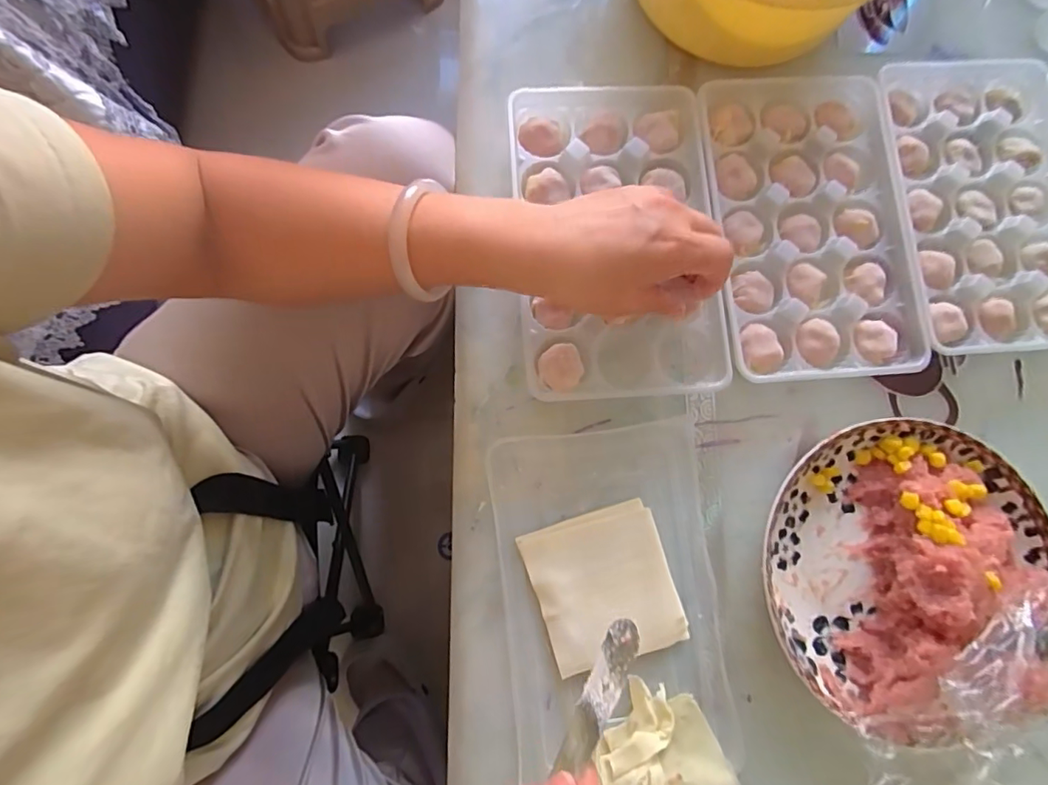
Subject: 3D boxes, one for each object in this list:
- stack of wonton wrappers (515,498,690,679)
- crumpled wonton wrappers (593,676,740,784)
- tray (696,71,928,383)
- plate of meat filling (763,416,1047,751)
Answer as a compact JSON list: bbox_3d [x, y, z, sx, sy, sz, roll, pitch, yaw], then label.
[{"bbox_3d":[0.053,0.127,0.336,0.089,0.009,0.092,-17,80,-3],"label":"stack of wonton wrappers"},{"bbox_3d":[0.087,0.237,0.324,0.077,0.016,0.097,-24,80,-4],"label":"crumpled wonton wrappers"},{"bbox_3d":[0.209,-0.122,0.370,0.139,0.022,0.225,-6,79,-1],"label":"tray"},{"bbox_3d":[0.247,0.108,0.325,0.197,0.057,0.174,-19,80,-3],"label":"plate of meat filling"}]

